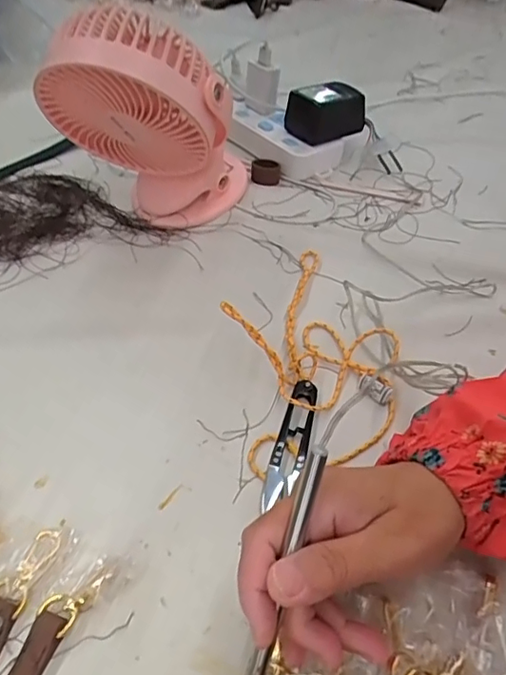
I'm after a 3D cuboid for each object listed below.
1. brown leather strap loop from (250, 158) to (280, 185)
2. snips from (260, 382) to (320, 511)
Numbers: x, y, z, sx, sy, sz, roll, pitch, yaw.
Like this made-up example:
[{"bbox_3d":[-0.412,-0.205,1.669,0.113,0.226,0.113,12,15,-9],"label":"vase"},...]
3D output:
[{"bbox_3d":[0.013,-0.171,0.550,0.030,0.019,0.023,6,49,3],"label":"brown leather strap loop"},{"bbox_3d":[0.027,0.070,0.359,0.021,0.011,0.095,13,50,10],"label":"snips"}]

